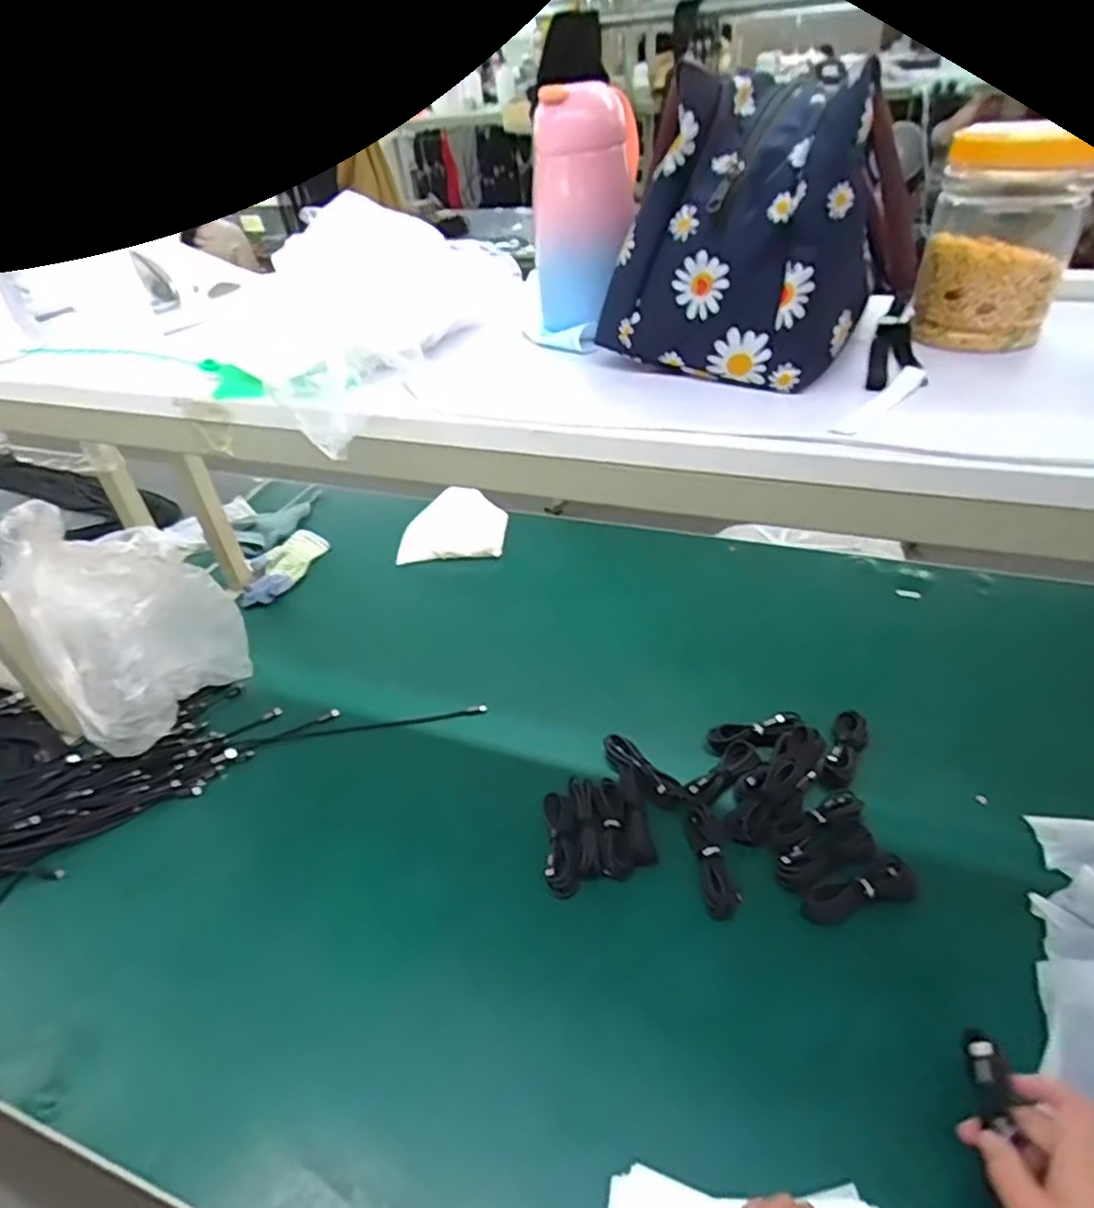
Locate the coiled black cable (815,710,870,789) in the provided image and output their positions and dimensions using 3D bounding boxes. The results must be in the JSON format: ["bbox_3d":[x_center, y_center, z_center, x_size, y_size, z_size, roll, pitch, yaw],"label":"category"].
[{"bbox_3d":[0.343,0.162,0.773,0.037,0.019,0.129,19,44,27],"label":"coiled black cable"}]

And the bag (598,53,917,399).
[{"bbox_3d":[0.141,-0.241,0.423,0.156,0.151,0.150,19,45,27],"label":"bag"}]

